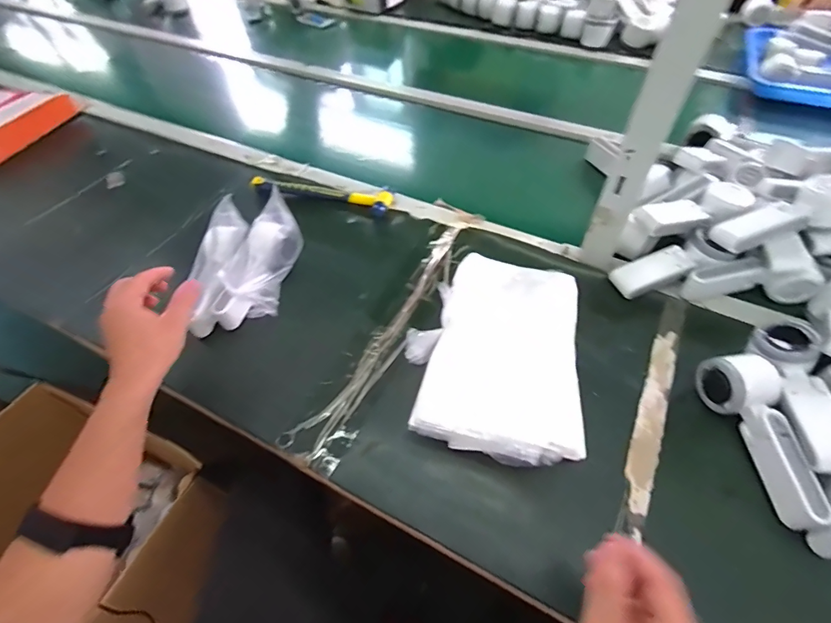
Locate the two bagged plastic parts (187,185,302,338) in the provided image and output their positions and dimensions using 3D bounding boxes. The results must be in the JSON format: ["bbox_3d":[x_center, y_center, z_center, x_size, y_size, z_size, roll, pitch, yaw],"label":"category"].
[{"bbox_3d":[-0.237,-0.062,0.571,0.111,0.093,0.181,4,53,5],"label":"two bagged plastic parts"}]

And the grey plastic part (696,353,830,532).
[{"bbox_3d":[0.355,0.124,0.432,0.058,0.050,0.166,-8,53,-4],"label":"grey plastic part"}]

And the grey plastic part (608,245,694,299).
[{"bbox_3d":[0.311,-0.054,0.564,0.104,0.018,0.044,-24,63,-2],"label":"grey plastic part"}]

